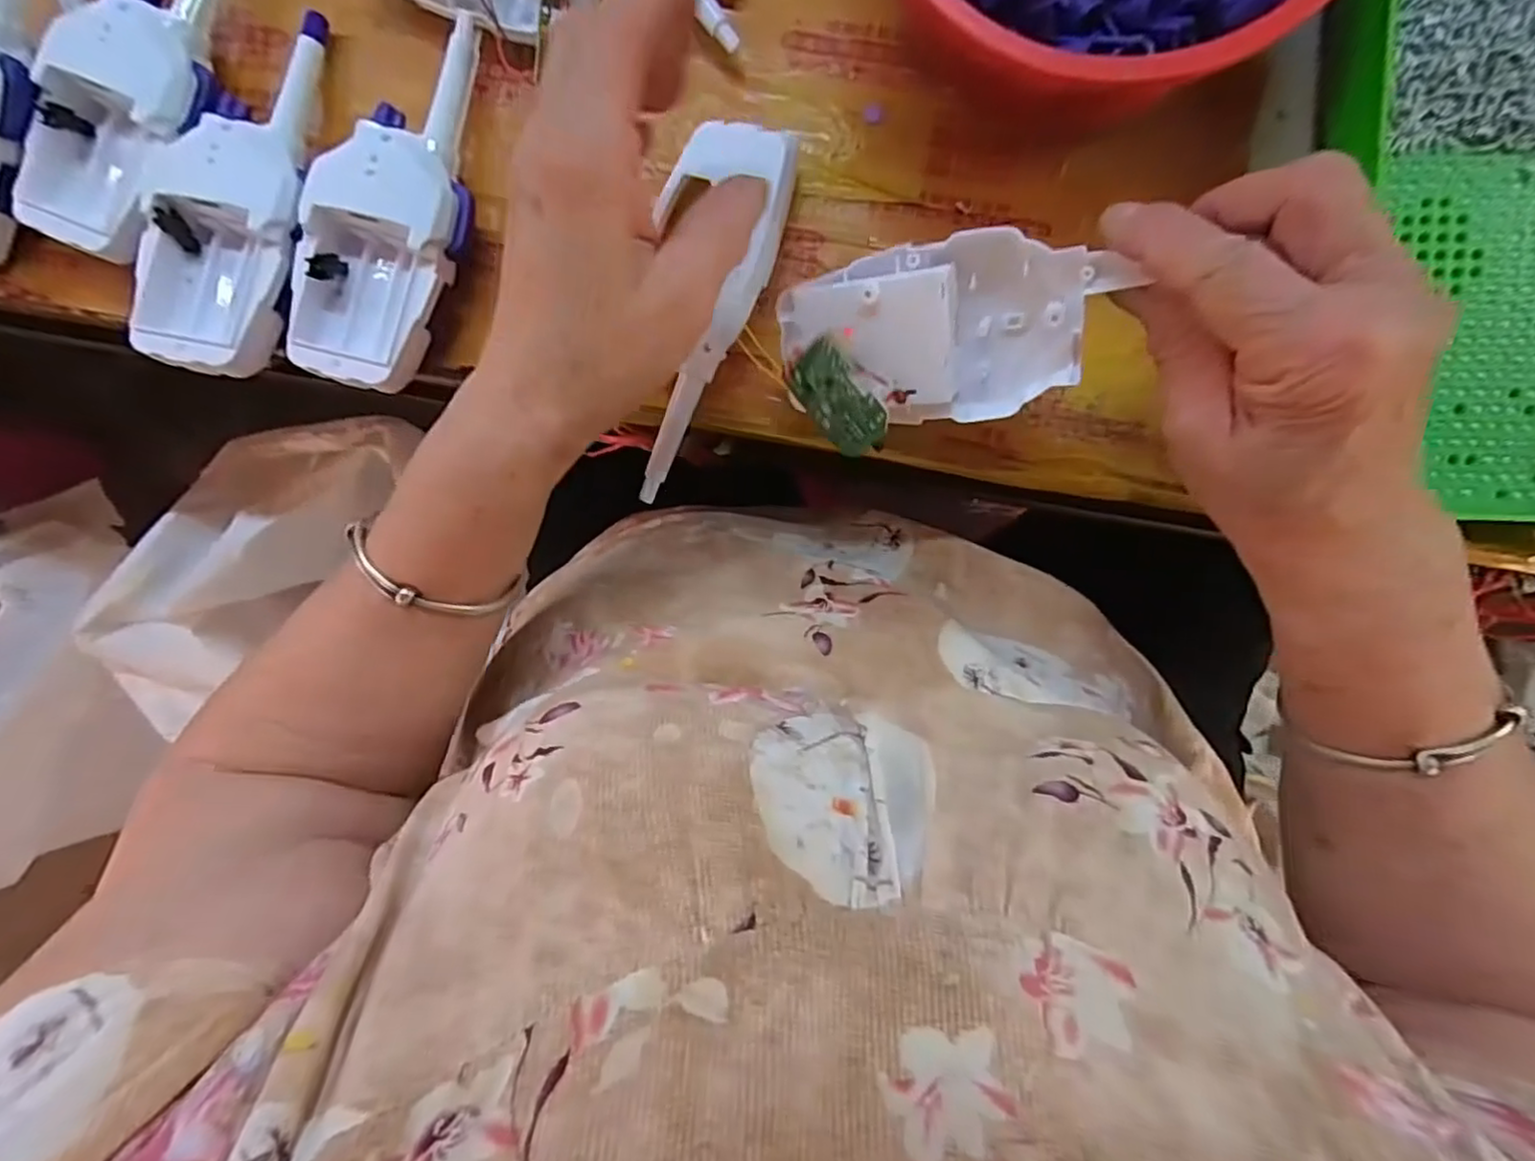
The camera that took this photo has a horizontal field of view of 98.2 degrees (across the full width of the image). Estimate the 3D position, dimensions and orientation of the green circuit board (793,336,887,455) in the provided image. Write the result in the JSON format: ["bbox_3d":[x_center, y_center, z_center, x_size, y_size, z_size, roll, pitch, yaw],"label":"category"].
[{"bbox_3d":[0.027,-0.067,0.251,0.041,0.032,0.005,49,60,-8],"label":"green circuit board"}]

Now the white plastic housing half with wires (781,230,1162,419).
[{"bbox_3d":[0.060,-0.091,0.246,0.109,0.031,0.064,3,116,4],"label":"white plastic housing half with wires"}]

